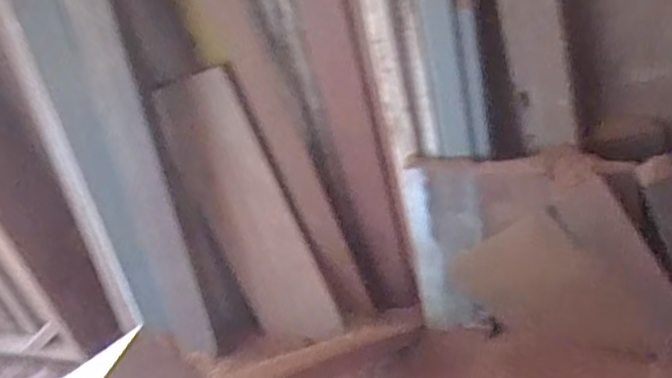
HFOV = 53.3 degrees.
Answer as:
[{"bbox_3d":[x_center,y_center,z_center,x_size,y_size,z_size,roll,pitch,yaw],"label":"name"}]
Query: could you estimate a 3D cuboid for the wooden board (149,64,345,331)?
[{"bbox_3d":[-0.203,0.064,1.564,0.229,0.706,0.021,-14,25,22],"label":"wooden board"}]

